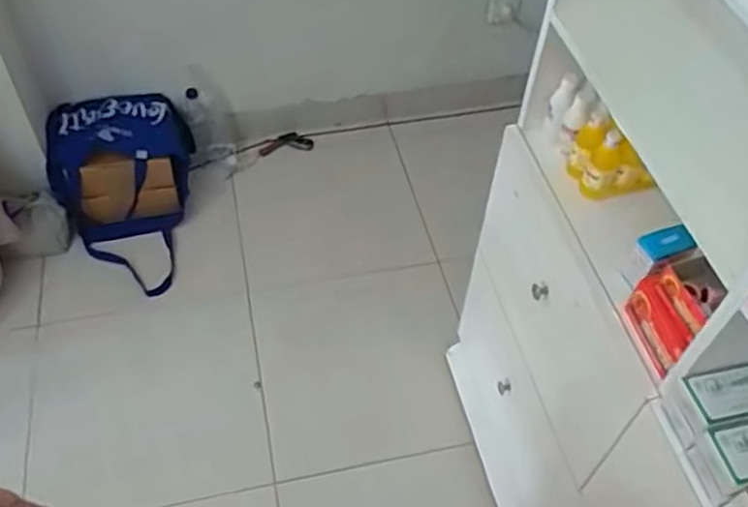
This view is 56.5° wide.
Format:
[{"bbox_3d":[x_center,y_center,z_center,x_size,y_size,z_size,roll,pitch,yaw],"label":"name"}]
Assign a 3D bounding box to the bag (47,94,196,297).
[{"bbox_3d":[-0.619,-0.160,1.731,0.322,0.253,0.439,-5,52,-8],"label":"bag"}]

